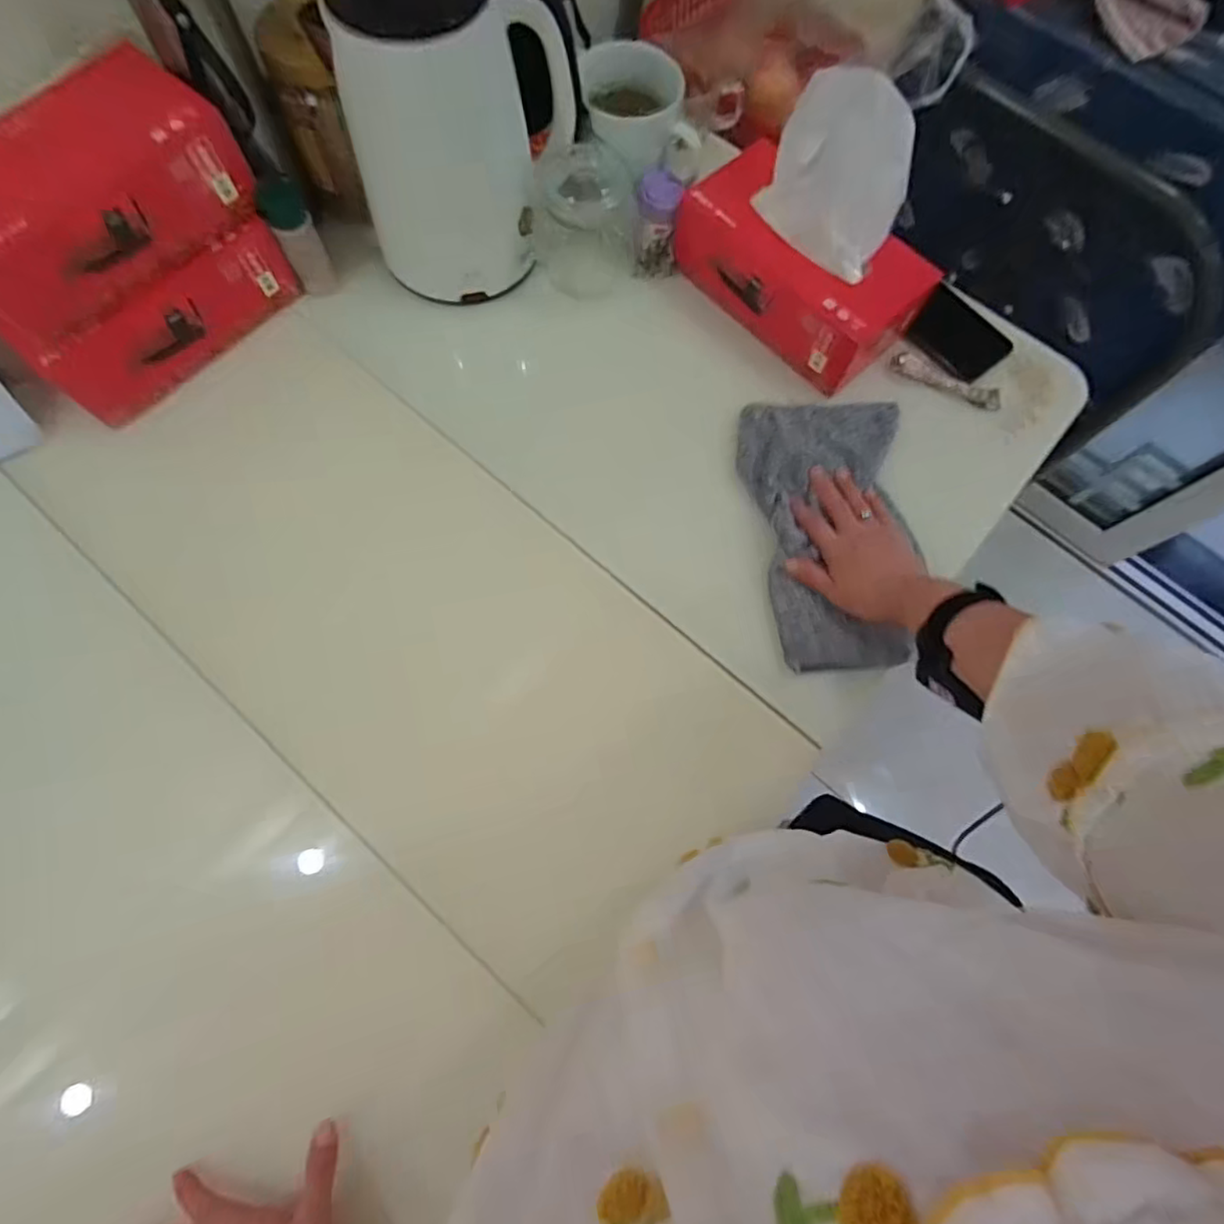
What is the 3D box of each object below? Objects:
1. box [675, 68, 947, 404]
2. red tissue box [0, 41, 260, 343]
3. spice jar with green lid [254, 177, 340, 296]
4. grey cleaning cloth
[{"bbox_3d":[0.192,-0.364,0.578,0.126,0.166,0.228,-43,79,-14],"label":"box"},{"bbox_3d":[-0.425,-0.343,0.507,0.108,0.079,0.229,42,75,10],"label":"red tissue box"},{"bbox_3d":[-0.305,-0.364,0.612,0.036,0.108,0.035,-21,74,-9],"label":"spice jar with green lid"},{"bbox_3d":[0.210,-0.080,0.583,0.140,0.025,0.272,0,71,-2],"label":"grey cleaning cloth"}]

